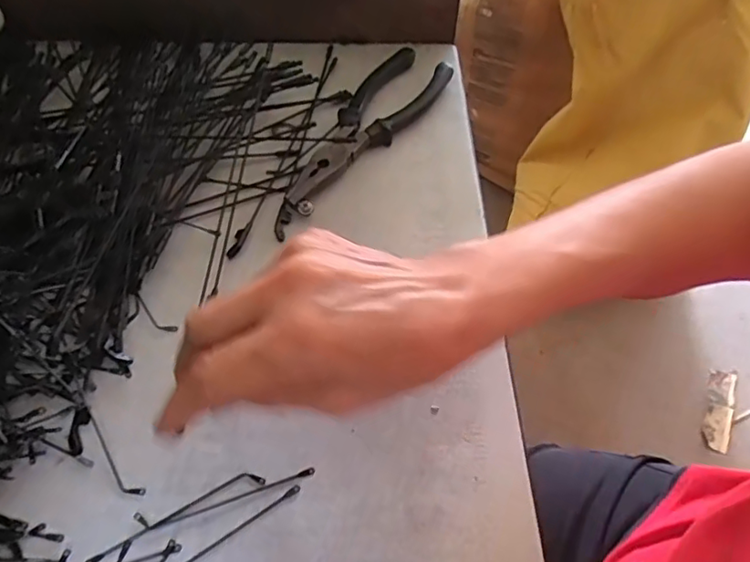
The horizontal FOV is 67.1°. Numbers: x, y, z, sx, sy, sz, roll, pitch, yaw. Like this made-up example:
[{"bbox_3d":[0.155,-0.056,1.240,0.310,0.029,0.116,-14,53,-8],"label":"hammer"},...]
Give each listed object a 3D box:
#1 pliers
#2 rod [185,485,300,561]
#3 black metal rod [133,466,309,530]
[{"bbox_3d":[-0.016,-0.109,0.406,0.053,0.021,0.193,34,61,18],"label":"pliers"},{"bbox_3d":[-0.073,0.124,0.267,0.087,0.004,0.010,-34,65,-22],"label":"rod"},{"bbox_3d":[-0.073,0.107,0.278,0.087,0.004,0.009,-12,58,-10],"label":"black metal rod"}]

